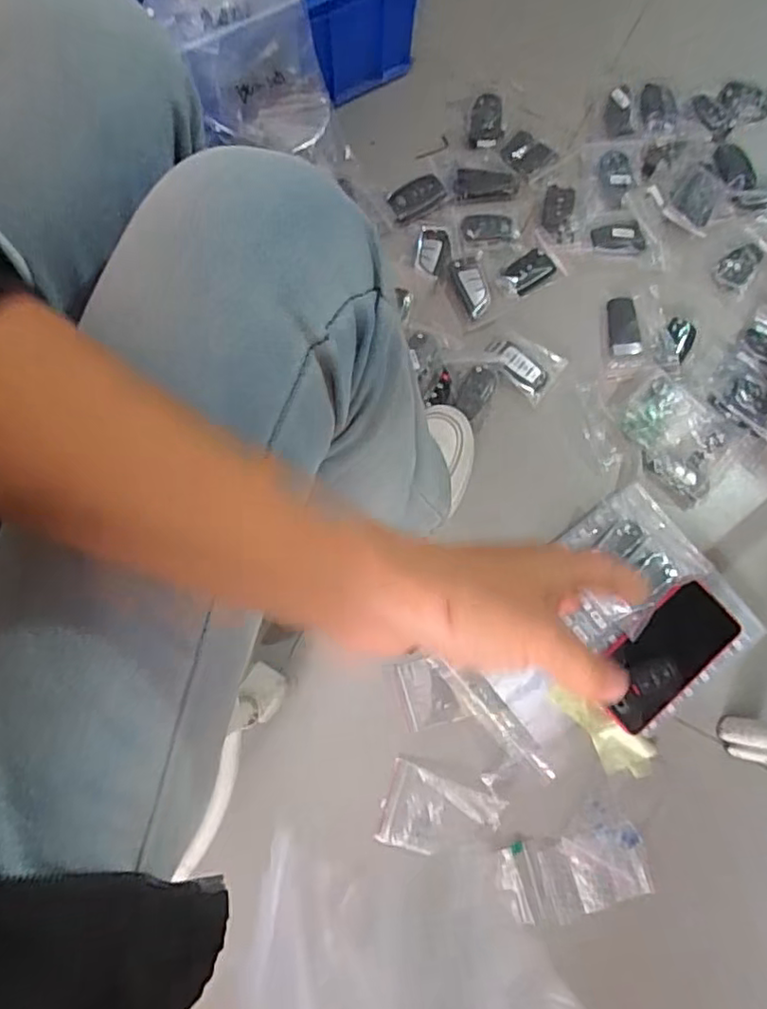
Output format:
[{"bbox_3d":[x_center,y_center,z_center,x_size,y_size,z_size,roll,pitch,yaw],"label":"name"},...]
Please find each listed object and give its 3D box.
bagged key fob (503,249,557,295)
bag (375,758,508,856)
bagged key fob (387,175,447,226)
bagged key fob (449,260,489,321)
[{"bbox_3d":[0.170,-0.272,0.725,0.054,0.014,0.036,-39,82,-7],"label":"bagged key fob"},{"bbox_3d":[0.055,0.311,0.617,0.112,0.004,0.073,19,80,3],"label":"bag"},{"bbox_3d":[0.039,-0.368,0.746,0.069,0.010,0.038,-38,82,-7],"label":"bagged key fob"},{"bbox_3d":[0.104,-0.252,0.722,0.029,0.016,0.069,-20,80,-4],"label":"bagged key fob"}]

